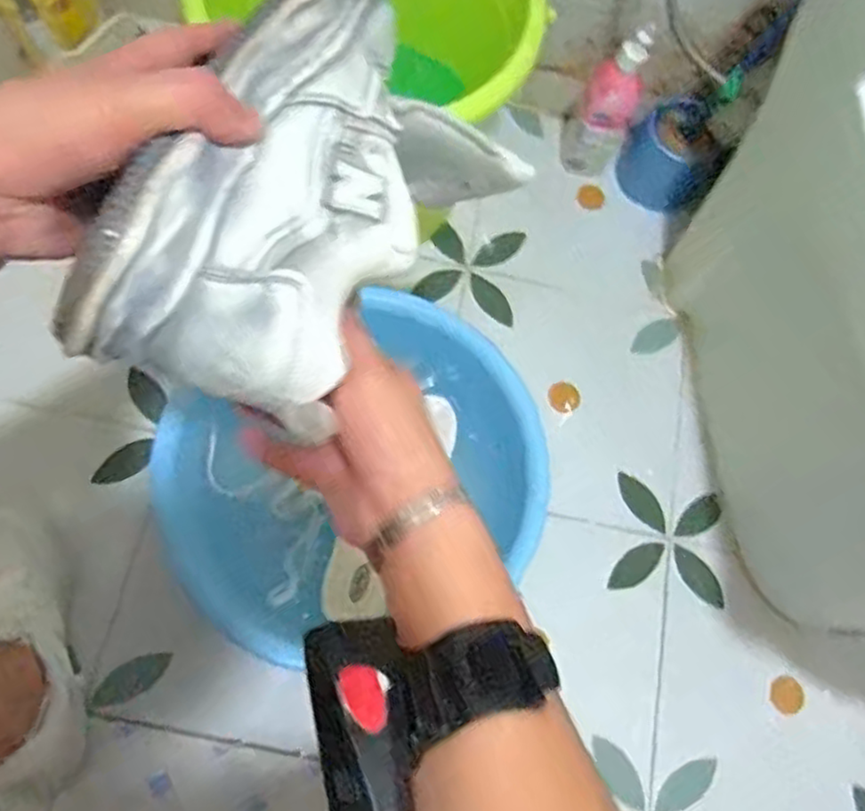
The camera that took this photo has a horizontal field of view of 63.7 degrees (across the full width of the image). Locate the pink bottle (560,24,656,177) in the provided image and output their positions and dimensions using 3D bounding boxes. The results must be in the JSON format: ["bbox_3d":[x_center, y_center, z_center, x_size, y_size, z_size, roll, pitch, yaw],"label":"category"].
[{"bbox_3d":[0.221,-0.386,0.884,0.075,0.205,0.064,19,71,1],"label":"pink bottle"}]

